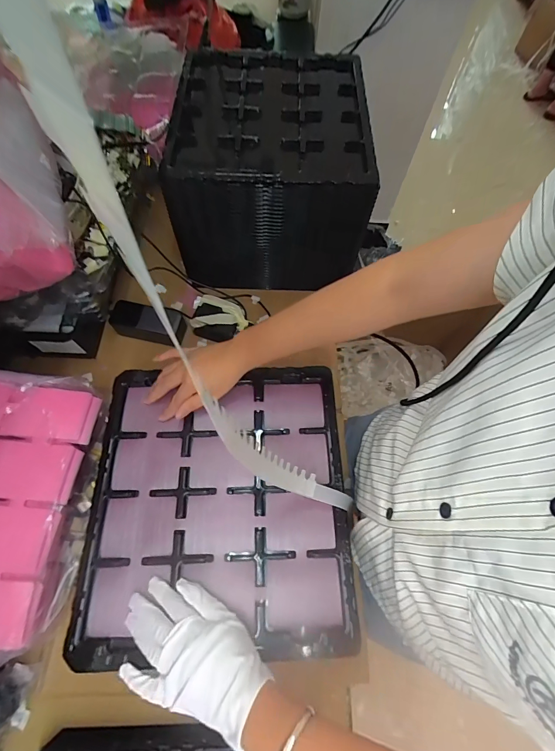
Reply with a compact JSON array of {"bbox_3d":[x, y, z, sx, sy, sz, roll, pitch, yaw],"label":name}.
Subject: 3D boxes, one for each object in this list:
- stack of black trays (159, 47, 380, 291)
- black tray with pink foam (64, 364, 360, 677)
[{"bbox_3d":[-0.007,-0.386,0.736,0.347,0.343,0.361,4,65,-1],"label":"stack of black trays"},{"bbox_3d":[-0.077,0.160,0.479,0.335,0.025,0.357,-2,65,-4],"label":"black tray with pink foam"}]

